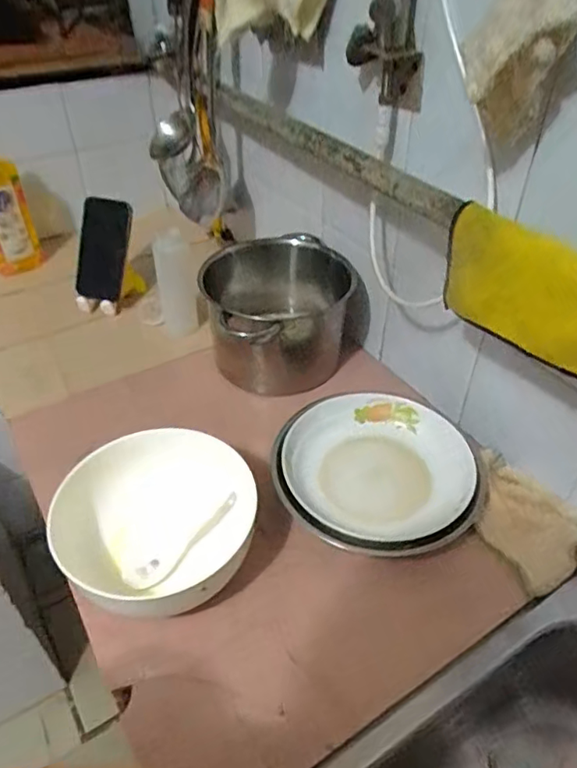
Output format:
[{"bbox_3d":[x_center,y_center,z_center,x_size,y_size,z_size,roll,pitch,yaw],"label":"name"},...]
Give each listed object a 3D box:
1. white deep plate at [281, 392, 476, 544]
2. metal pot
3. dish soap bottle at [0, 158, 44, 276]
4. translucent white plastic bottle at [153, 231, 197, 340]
[{"bbox_3d":[0.096,0.081,0.624,0.188,0.053,0.169,4,42,5],"label":"white deep plate"},{"bbox_3d":[-0.017,-0.098,0.756,0.173,0.138,0.205,-9,42,-11],"label":"metal pot"},{"bbox_3d":[-0.443,-0.265,0.882,0.078,0.218,0.066,-18,45,-19],"label":"dish soap bottle"},{"bbox_3d":[-0.161,-0.142,0.826,0.053,0.146,0.050,-9,42,-11],"label":"translucent white plastic bottle"}]

